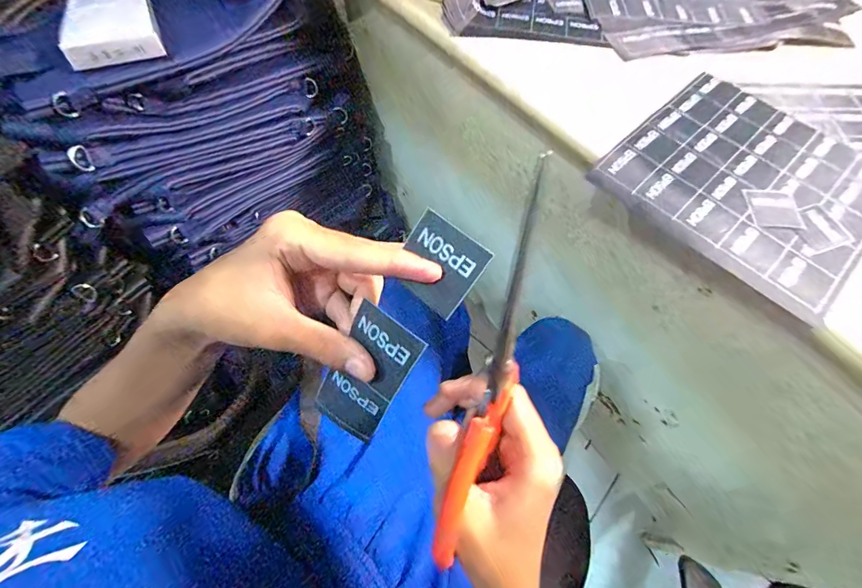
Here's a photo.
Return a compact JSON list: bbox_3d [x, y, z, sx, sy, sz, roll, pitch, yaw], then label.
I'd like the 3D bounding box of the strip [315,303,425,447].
[{"bbox_3d":[-0.034,0.043,0.203,0.038,0.075,0.004,37,26,13],"label":"strip"}]

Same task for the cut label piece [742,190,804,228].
[{"bbox_3d":[0.297,-0.074,0.334,0.040,0.004,0.040,4,64,2],"label":"cut label piece"}]

